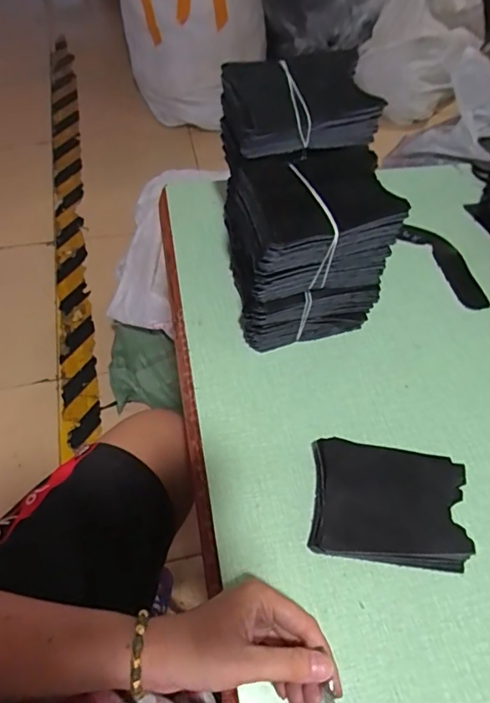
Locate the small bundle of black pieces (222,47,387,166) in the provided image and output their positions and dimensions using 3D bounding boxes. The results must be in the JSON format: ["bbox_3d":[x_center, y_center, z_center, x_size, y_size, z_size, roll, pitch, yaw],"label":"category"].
[{"bbox_3d":[0.046,-0.222,0.440,0.129,0.042,0.093,-12,59,-10],"label":"small bundle of black pieces"}]

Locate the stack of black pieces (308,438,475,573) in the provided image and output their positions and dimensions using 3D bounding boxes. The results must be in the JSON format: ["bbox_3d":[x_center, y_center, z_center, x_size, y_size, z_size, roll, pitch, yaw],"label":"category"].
[{"bbox_3d":[0.125,0.134,0.434,0.129,0.034,0.097,9,58,3],"label":"stack of black pieces"}]

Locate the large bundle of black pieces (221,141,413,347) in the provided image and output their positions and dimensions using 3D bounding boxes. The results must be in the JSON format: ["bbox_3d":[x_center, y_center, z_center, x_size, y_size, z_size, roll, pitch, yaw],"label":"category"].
[{"bbox_3d":[0.059,-0.093,0.487,0.129,0.169,0.102,-11,59,-10],"label":"large bundle of black pieces"}]

